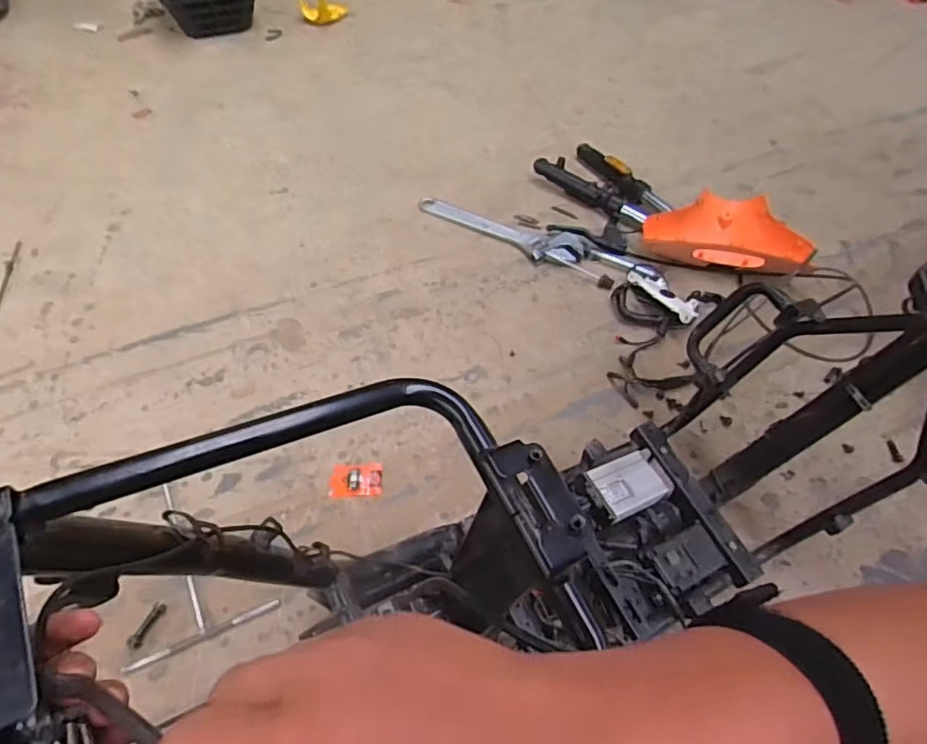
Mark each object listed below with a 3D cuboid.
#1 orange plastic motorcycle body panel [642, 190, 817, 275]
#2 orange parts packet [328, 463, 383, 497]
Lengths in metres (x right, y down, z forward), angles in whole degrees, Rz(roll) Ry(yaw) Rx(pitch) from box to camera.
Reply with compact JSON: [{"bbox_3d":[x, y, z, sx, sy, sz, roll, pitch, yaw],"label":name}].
[{"bbox_3d":[0.489,-0.246,1.109,0.290,0.091,0.176,17,54,13],"label":"orange plastic motorcycle body panel"},{"bbox_3d":[-0.156,0.157,0.858,0.074,0.006,0.052,-1,51,-1],"label":"orange parts packet"}]

